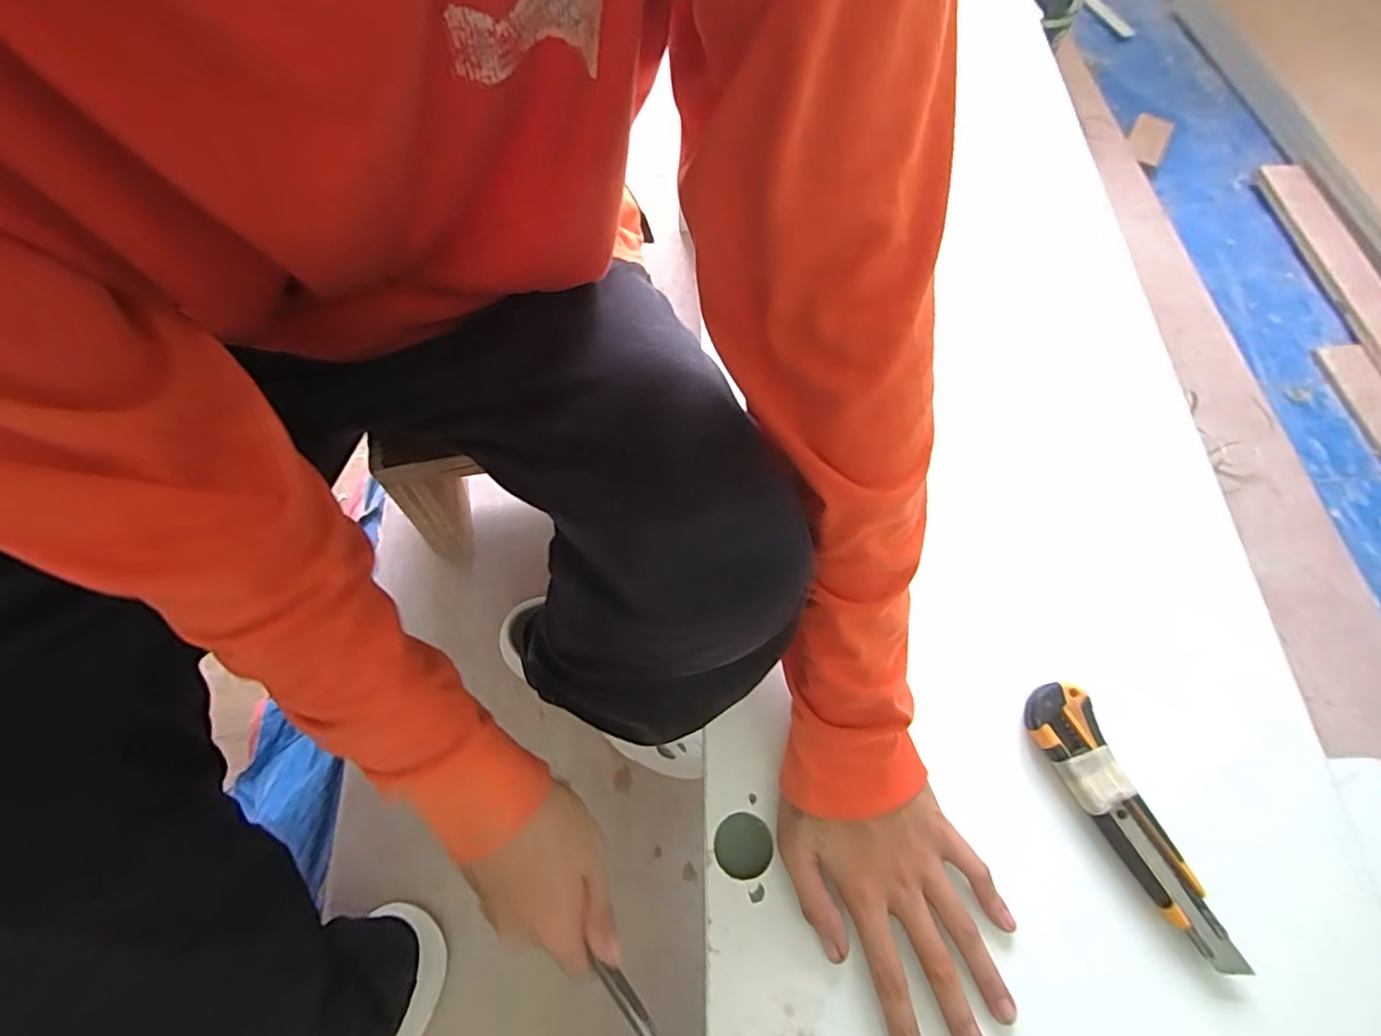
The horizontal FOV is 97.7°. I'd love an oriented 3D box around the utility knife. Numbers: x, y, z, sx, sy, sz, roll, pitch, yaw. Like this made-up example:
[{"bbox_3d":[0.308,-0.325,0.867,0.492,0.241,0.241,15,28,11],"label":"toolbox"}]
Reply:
[{"bbox_3d":[0.255,0.175,0.350,0.035,0.019,0.161,-25,69,-12],"label":"utility knife"}]

